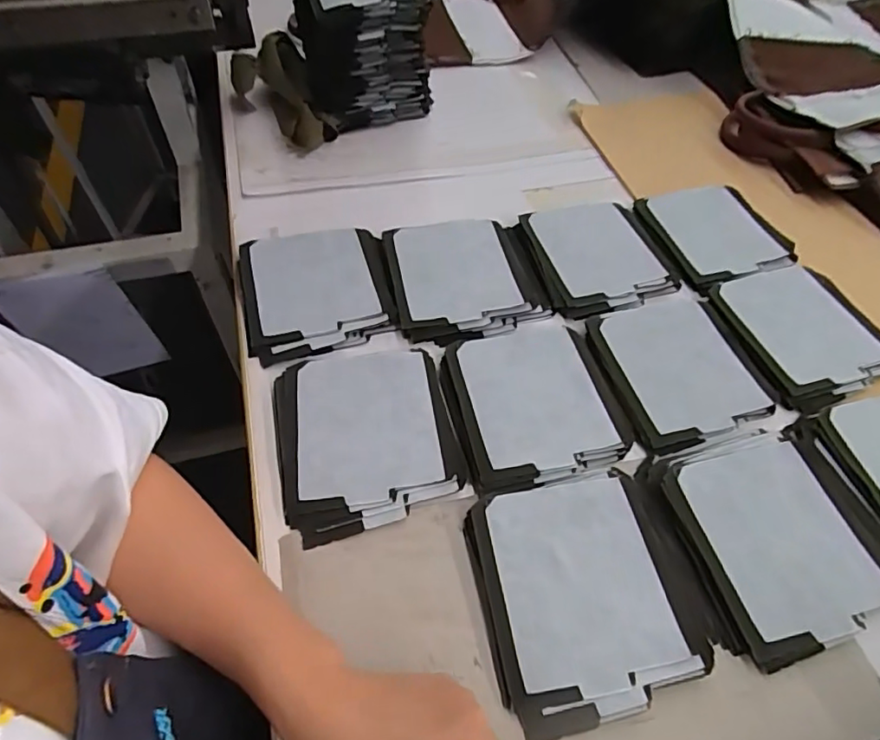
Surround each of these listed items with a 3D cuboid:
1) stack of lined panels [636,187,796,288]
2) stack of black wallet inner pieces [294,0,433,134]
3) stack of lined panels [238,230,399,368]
[{"bbox_3d":[0.307,-0.151,0.611,0.130,0.015,0.143,-12,55,-10],"label":"stack of lined panels"},{"bbox_3d":[-0.097,-0.396,0.679,0.146,0.161,0.112,-26,58,-19],"label":"stack of black wallet inner pieces"},{"bbox_3d":[-0.116,-0.079,0.524,0.136,0.014,0.149,-12,55,-10],"label":"stack of lined panels"}]

